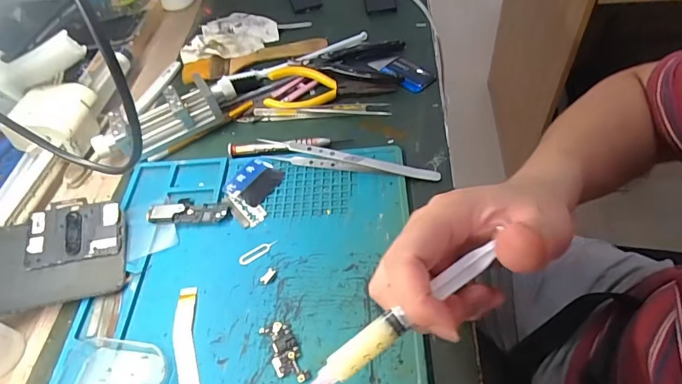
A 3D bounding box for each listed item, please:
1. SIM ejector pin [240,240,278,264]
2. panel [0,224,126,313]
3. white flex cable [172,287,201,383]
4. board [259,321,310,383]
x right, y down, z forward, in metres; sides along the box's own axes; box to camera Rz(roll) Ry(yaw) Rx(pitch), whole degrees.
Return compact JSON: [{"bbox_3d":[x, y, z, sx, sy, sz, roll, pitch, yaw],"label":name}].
[{"bbox_3d":[-0.064,0.046,0.333,0.032,0.004,0.009,-28,54,-16],"label":"SIM ejector pin"},{"bbox_3d":[-0.250,0.057,0.325,0.161,0.004,0.067,-6,60,-9],"label":"panel"},{"bbox_3d":[-0.104,0.110,0.286,0.017,0.004,0.101,-14,52,-5],"label":"white flex cable"},{"bbox_3d":[-0.037,0.105,0.282,0.019,0.004,0.045,-26,54,-14],"label":"board"}]

